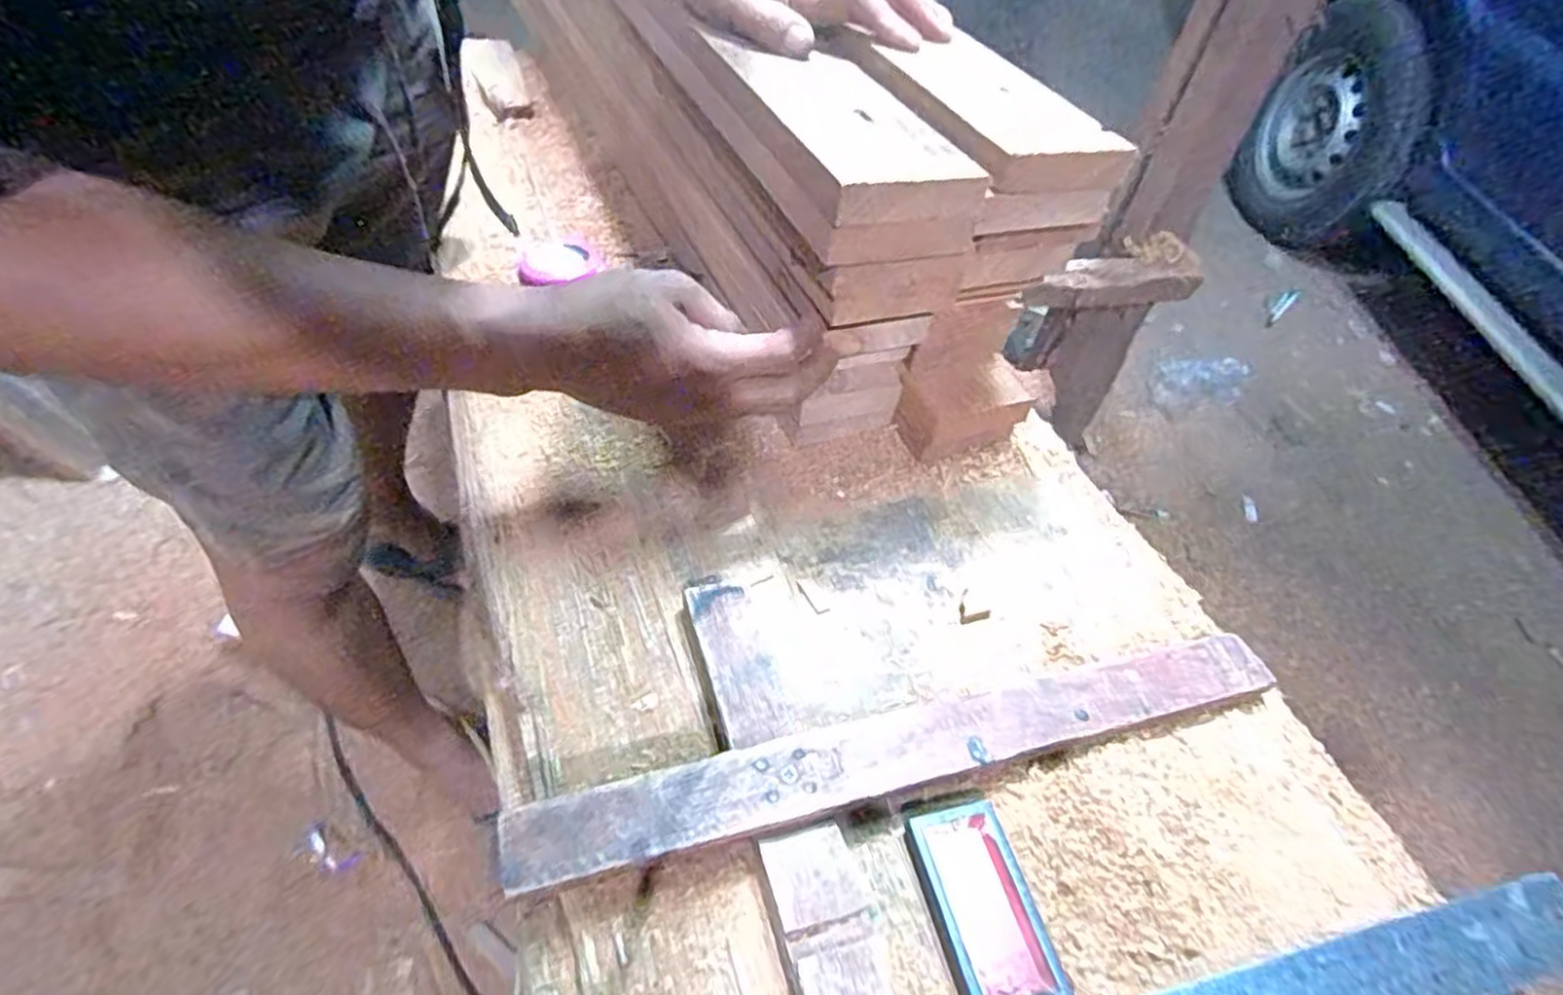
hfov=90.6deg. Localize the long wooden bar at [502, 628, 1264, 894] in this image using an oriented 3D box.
[{"bbox_3d":[0.071,0.118,0.373,0.386,0.017,0.043,-8,43,-20],"label":"long wooden bar"}]

